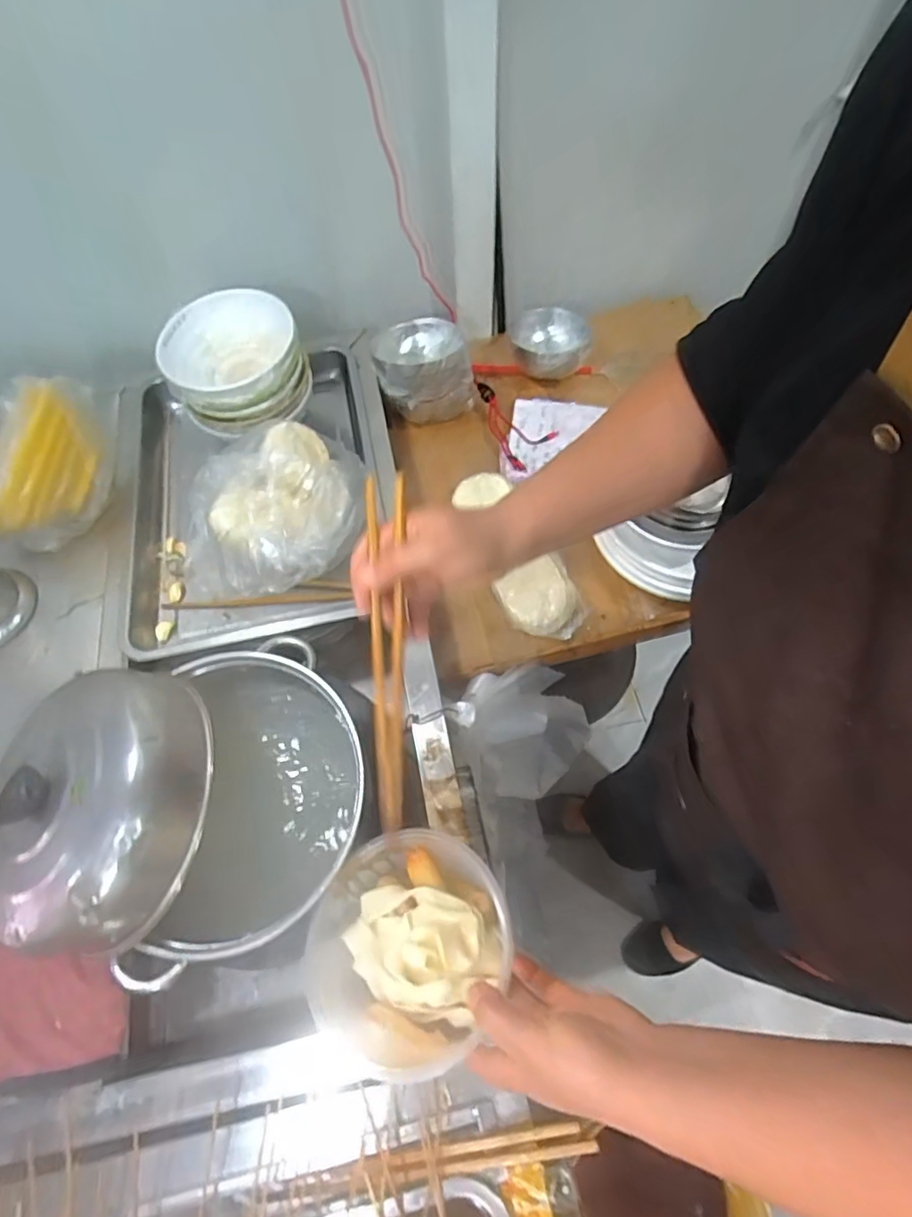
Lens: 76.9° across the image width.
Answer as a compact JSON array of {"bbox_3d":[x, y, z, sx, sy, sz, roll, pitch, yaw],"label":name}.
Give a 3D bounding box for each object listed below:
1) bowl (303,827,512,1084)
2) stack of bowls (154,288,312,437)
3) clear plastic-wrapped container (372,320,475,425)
[{"bbox_3d":[-0.045,0.278,0.474,0.157,0.076,0.179,26,67,15],"label":"bowl"},{"bbox_3d":[-0.308,-0.344,0.813,0.184,0.102,0.179,-26,65,-10],"label":"stack of bowls"},{"bbox_3d":[-0.057,-0.376,0.892,0.133,0.114,0.130,-18,64,-6],"label":"clear plastic-wrapped container"}]

